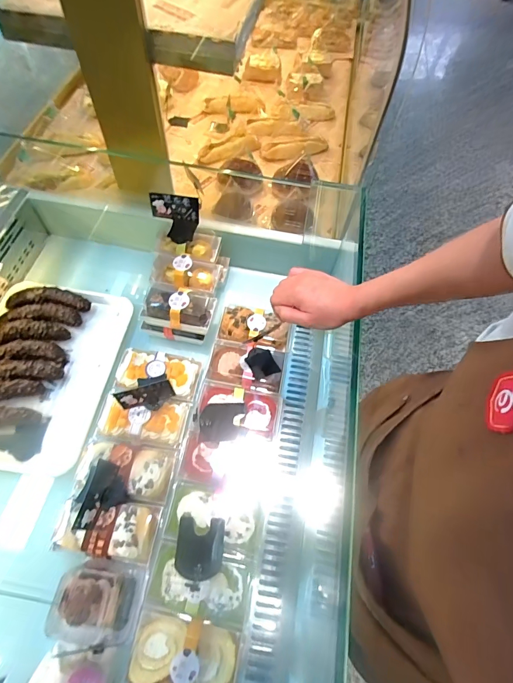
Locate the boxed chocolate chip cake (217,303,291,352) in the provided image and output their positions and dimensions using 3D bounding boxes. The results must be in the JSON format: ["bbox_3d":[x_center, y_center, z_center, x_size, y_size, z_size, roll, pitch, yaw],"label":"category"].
[{"bbox_3d":[-0.004,-0.030,0.754,0.142,0.041,0.082,9,61,1],"label":"boxed chocolate chip cake"}]

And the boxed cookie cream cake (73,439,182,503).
[{"bbox_3d":[-0.216,0.214,0.618,0.151,0.059,0.088,11,61,2],"label":"boxed cookie cream cake"}]

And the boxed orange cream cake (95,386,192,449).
[{"bbox_3d":[-0.205,0.142,0.662,0.152,0.056,0.091,12,61,3],"label":"boxed orange cream cake"}]

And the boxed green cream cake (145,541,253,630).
[{"bbox_3d":[-0.083,0.358,0.540,0.151,0.038,0.085,13,61,3],"label":"boxed green cream cake"}]

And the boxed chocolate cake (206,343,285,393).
[{"bbox_3d":[-0.019,0.048,0.716,0.147,0.048,0.094,8,61,1],"label":"boxed chocolate cake"}]

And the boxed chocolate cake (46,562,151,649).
[{"bbox_3d":[-0.222,0.370,0.521,0.106,0.085,0.097,10,61,1],"label":"boxed chocolate cake"}]

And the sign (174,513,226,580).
[{"bbox_3d":[-0.088,0.311,0.555,0.072,0.014,0.082,1,60,15],"label":"sign"}]

